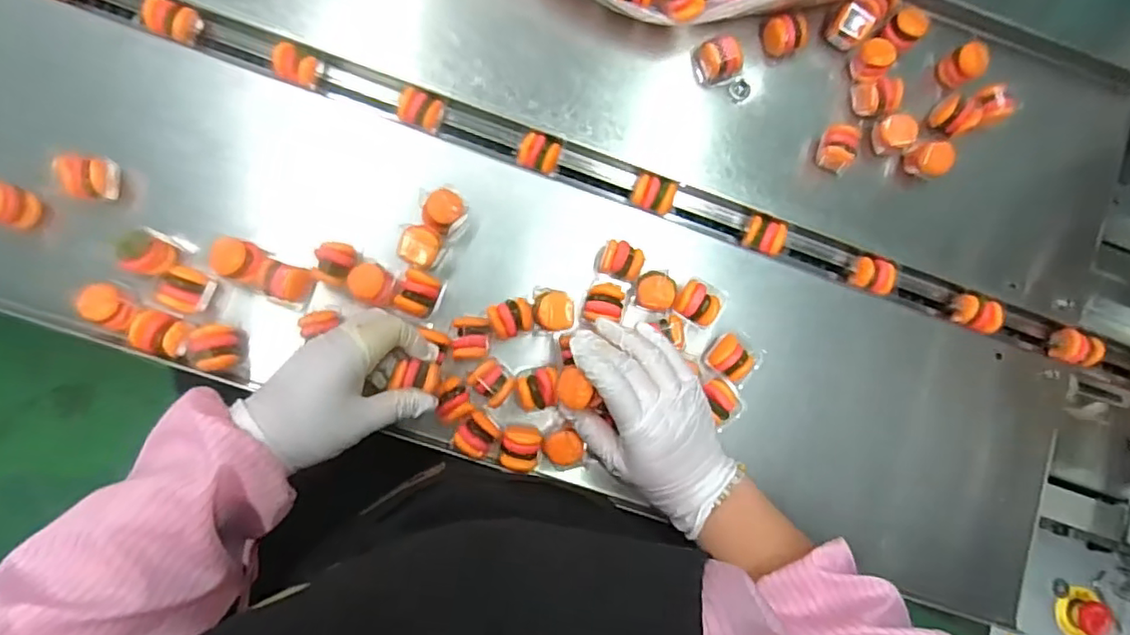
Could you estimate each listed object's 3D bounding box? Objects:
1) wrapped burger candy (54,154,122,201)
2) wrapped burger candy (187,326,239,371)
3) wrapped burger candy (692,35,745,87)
[{"bbox_3d":[-0.352,-0.102,0.447,0.031,0.029,0.031,2,83,-5],"label":"wrapped burger candy"},{"bbox_3d":[-0.257,0.022,0.444,0.023,0.027,0.032,-11,85,-7],"label":"wrapped burger candy"},{"bbox_3d":[0.129,-0.216,0.512,0.030,0.041,0.032,-13,85,-7],"label":"wrapped burger candy"}]

